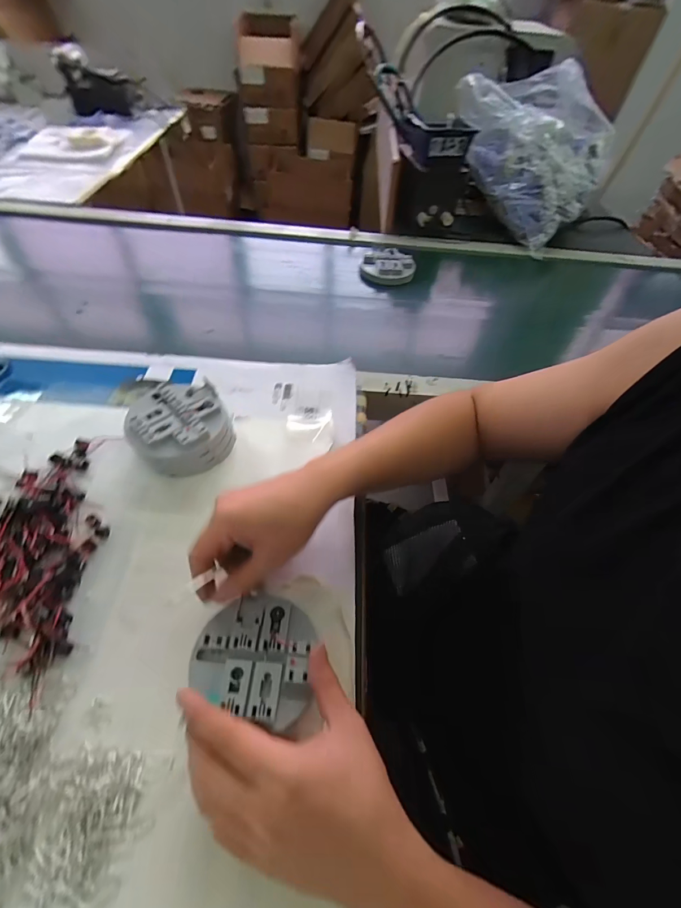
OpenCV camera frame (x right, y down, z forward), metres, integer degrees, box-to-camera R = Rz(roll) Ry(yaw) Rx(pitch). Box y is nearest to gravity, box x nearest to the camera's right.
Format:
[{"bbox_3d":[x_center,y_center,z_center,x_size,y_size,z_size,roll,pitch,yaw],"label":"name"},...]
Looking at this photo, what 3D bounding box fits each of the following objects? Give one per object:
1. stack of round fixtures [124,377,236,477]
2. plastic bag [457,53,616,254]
[{"bbox_3d":[-0.175,-0.028,0.423,0.099,0.055,0.103,-6,55,-8],"label":"stack of round fixtures"},{"bbox_3d":[0.415,-0.680,0.833,0.330,0.198,0.306,39,61,21],"label":"plastic bag"}]

